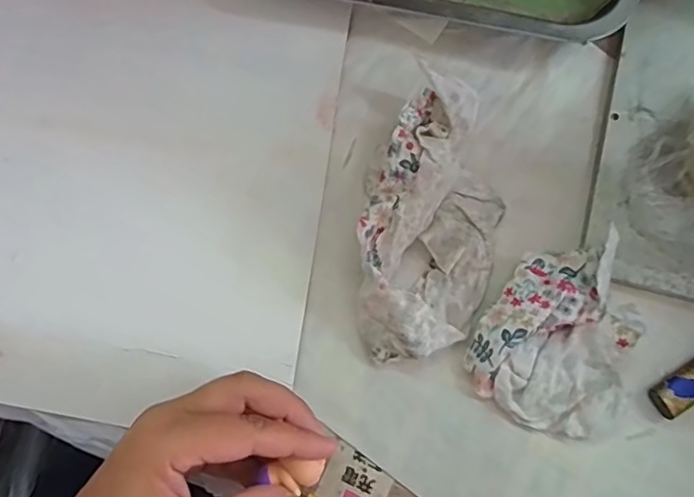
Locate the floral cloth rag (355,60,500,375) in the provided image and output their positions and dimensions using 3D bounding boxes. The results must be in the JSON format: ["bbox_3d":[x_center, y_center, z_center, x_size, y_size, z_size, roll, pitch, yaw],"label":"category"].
[{"bbox_3d":[0.050,-0.017,0.338,0.082,0.036,0.166,8,80,3],"label":"floral cloth rag"}]

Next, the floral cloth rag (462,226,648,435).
[{"bbox_3d":[0.123,0.047,0.330,0.085,0.027,0.108,25,81,6],"label":"floral cloth rag"}]

